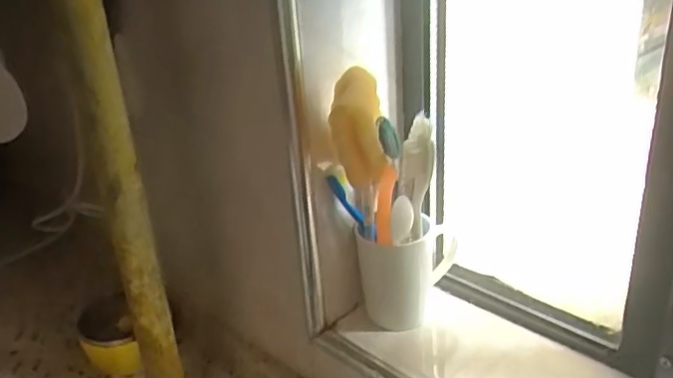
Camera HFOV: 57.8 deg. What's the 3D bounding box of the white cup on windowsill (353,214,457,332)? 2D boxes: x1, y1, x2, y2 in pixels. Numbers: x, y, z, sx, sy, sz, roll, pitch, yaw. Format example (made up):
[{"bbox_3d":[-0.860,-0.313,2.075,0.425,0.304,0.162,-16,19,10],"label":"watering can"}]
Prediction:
[{"bbox_3d":[0.055,0.070,0.521,0.061,0.092,0.078,11,30,29],"label":"white cup on windowsill"}]

